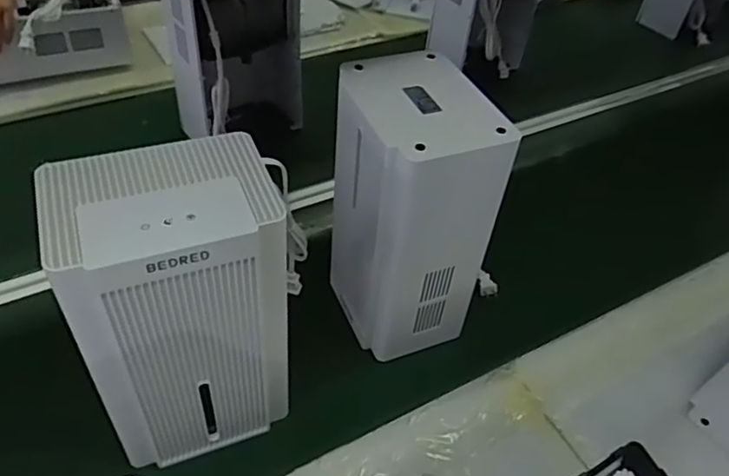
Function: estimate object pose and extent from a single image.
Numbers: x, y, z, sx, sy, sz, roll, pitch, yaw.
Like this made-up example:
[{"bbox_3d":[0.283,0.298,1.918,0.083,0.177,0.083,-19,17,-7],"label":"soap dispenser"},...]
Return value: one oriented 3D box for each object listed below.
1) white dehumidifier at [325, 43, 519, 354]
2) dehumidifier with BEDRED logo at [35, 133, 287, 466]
[{"bbox_3d":[0.050,-0.029,0.763,0.145,0.338,0.189,-15,46,-22],"label":"white dehumidifier"},{"bbox_3d":[-0.185,0.079,0.625,0.185,0.331,0.134,-10,45,-17],"label":"dehumidifier with BEDRED logo"}]

